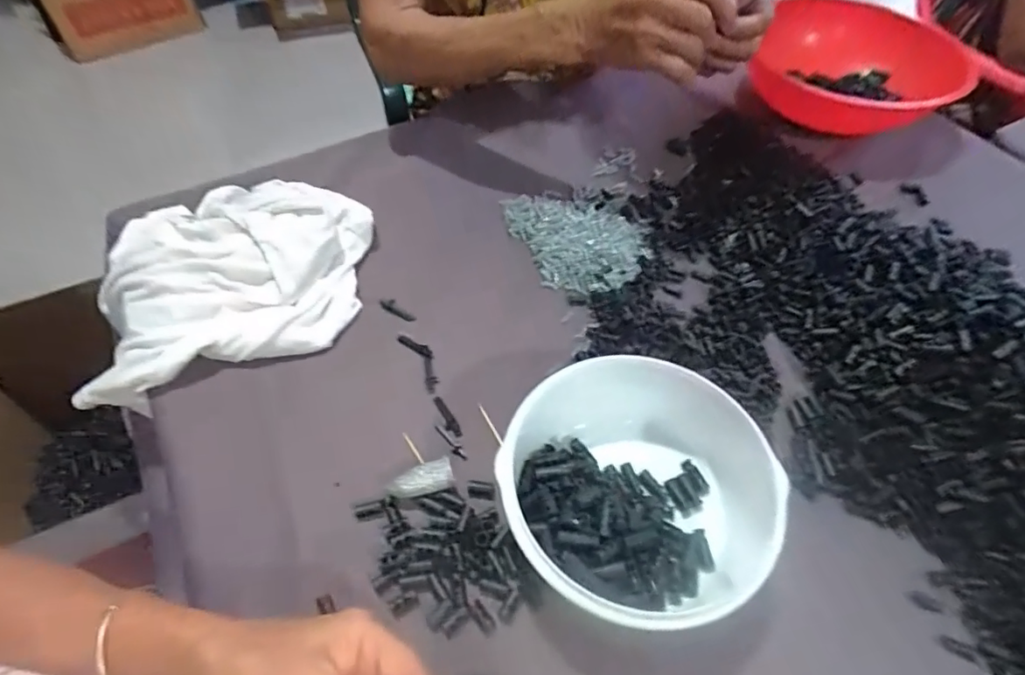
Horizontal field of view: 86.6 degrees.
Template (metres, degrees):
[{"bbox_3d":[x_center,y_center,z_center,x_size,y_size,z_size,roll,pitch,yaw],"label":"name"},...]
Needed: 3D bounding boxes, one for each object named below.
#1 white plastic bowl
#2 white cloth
[{"bbox_3d":[0.076,0.097,0.348,0.160,0.060,0.163,-30,60,-20],"label":"white plastic bowl"},{"bbox_3d":[-0.251,-0.061,0.483,0.250,0.053,0.189,-15,56,-10],"label":"white cloth"}]

